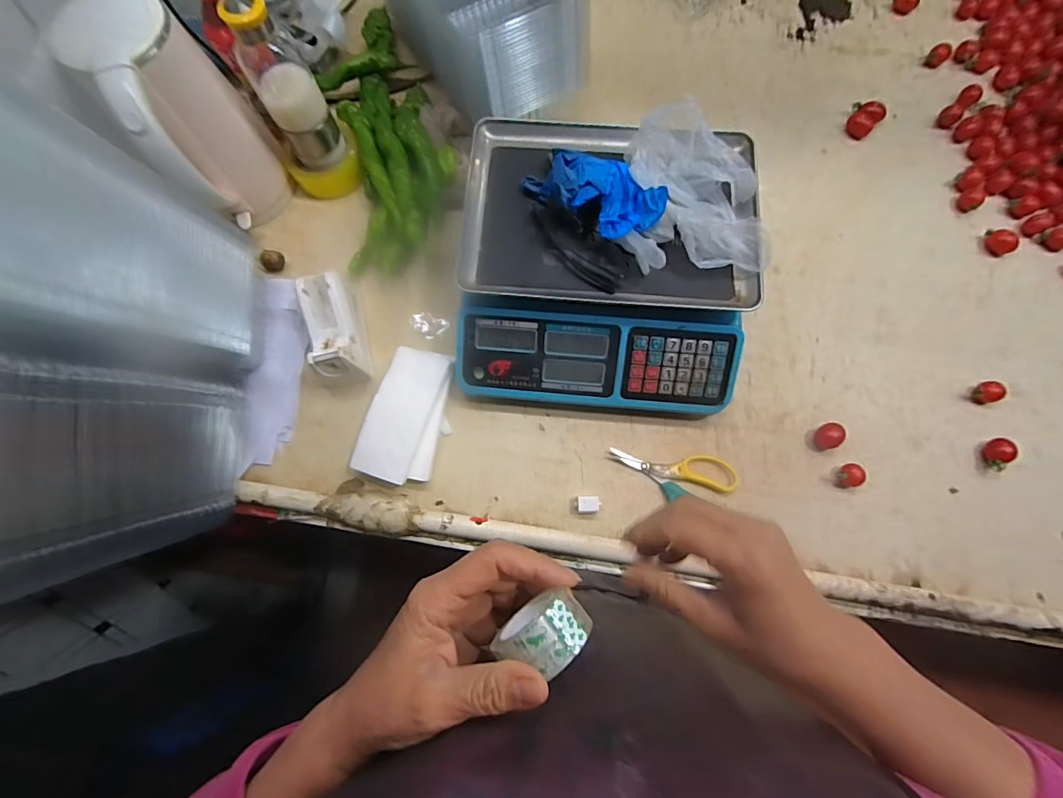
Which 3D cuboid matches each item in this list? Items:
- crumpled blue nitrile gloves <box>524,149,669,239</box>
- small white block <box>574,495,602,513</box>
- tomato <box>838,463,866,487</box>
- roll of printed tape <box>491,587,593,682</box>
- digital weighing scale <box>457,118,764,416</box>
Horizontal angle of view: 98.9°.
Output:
[{"bbox_3d":[0.062,-0.223,0.491,0.158,0.050,0.077,29,77,9],"label":"crumpled blue nitrile gloves"},{"bbox_3d":[0.067,0.125,0.539,0.031,0.022,0.019,-2,75,1],"label":"small white block"},{"bbox_3d":[0.377,0.091,0.537,0.024,0.021,0.026,0,75,1],"label":"tomato"},{"bbox_3d":[0.008,0.118,0.234,0.041,0.032,0.030,-39,77,-9],"label":"roll of printed tape"},{"bbox_3d":[0.086,-0.157,0.555,0.325,0.118,0.327,5,75,3],"label":"digital weighing scale"}]

